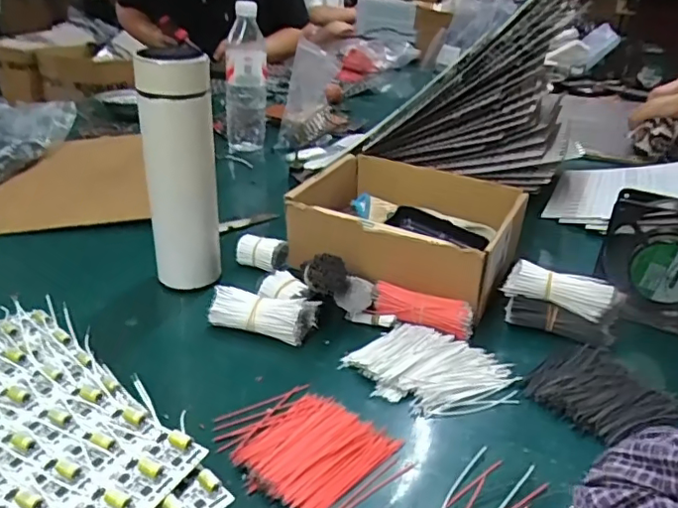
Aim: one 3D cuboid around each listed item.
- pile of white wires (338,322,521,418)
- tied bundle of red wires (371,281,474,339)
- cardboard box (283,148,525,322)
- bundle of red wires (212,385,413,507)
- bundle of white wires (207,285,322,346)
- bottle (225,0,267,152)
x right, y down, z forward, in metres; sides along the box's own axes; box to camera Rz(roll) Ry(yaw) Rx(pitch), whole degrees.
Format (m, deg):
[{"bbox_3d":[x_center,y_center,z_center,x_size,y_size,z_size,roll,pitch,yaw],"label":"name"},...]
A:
[{"bbox_3d":[0.078,0.097,0.488,0.136,0.010,0.097,16,31,24],"label":"pile of white wires"},{"bbox_3d":[0.079,0.054,0.541,0.096,0.027,0.032,15,30,22],"label":"tied bundle of red wires"},{"bbox_3d":[0.078,-0.029,0.641,0.239,0.086,0.181,18,31,26],"label":"cardboard box"},{"bbox_3d":[-0.024,0.135,0.405,0.124,0.011,0.095,23,34,33],"label":"bundle of red wires"},{"bbox_3d":[-0.069,0.055,0.526,0.095,0.035,0.035,10,28,12],"label":"bundle of white wires"},{"bbox_3d":[-0.168,-0.319,1.023,0.071,0.236,0.073,0,28,-6],"label":"bottle"}]

